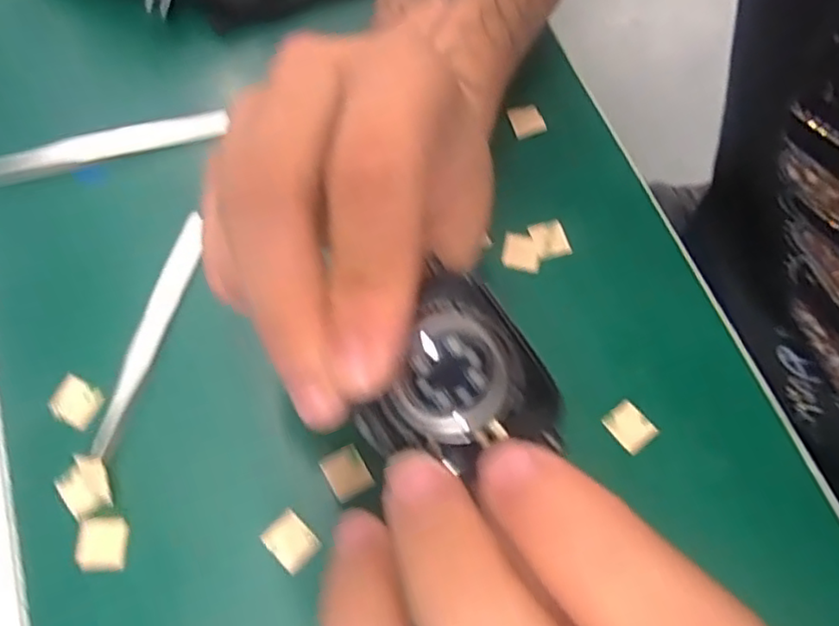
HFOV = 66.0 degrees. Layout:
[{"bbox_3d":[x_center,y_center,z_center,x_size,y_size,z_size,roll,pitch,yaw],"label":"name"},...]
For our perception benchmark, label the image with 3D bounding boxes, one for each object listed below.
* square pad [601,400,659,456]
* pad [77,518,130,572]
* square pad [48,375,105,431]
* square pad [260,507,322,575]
[{"bbox_3d":[0.085,0.045,0.262,0.015,0.004,0.018,-37,73,-14],"label":"square pad"},{"bbox_3d":[-0.117,0.085,0.238,0.017,0.004,0.018,-2,68,-2],"label":"pad"},{"bbox_3d":[-0.137,0.036,0.258,0.020,0.004,0.017,22,69,8],"label":"square pad"},{"bbox_3d":[-0.048,0.084,0.240,0.020,0.004,0.015,41,73,14],"label":"square pad"}]

